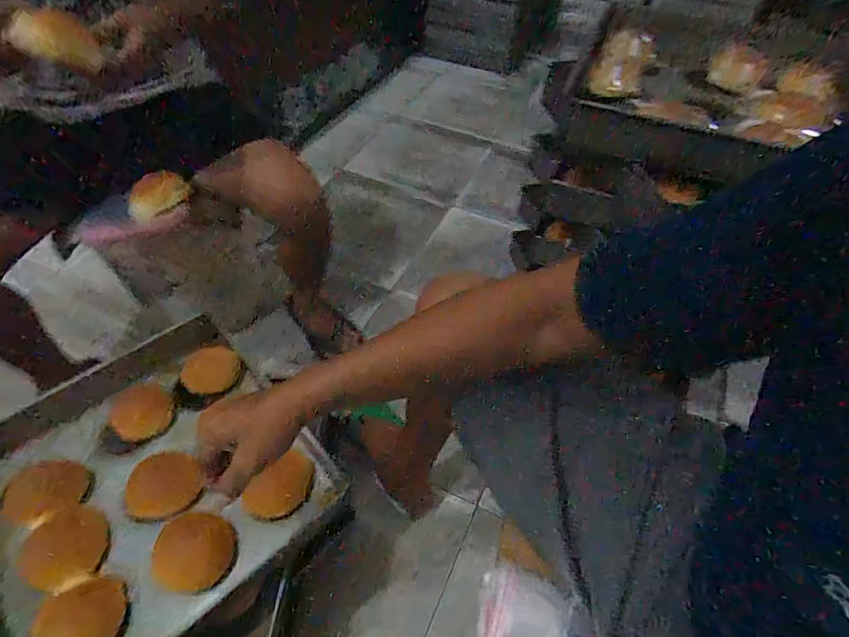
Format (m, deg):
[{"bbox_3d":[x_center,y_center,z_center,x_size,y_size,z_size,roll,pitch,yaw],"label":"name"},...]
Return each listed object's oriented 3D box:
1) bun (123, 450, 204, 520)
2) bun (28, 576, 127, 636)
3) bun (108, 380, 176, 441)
[{"bbox_3d":[-0.384,0.248,0.673,0.100,0.037,0.088,-14,54,-13],"label":"bun"},{"bbox_3d":[-0.422,0.369,0.564,0.086,0.042,0.090,1,52,-1],"label":"bun"},{"bbox_3d":[-0.444,0.144,0.715,0.079,0.034,0.085,1,52,-1],"label":"bun"}]

